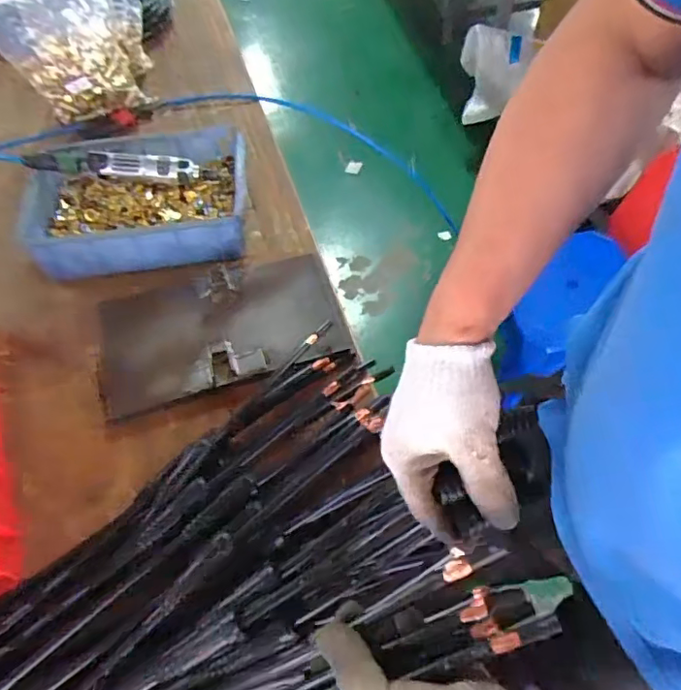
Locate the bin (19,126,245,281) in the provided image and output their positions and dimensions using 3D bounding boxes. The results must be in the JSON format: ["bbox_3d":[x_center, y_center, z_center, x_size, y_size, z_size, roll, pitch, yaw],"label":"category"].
[{"bbox_3d":[-0.288,-0.211,0.803,0.299,0.077,0.210,-9,57,-4],"label":"bin"}]

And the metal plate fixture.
[{"bbox_3d":[-0.158,-0.027,0.711,0.293,0.030,0.184,-17,58,-9],"label":"metal plate fixture"}]

